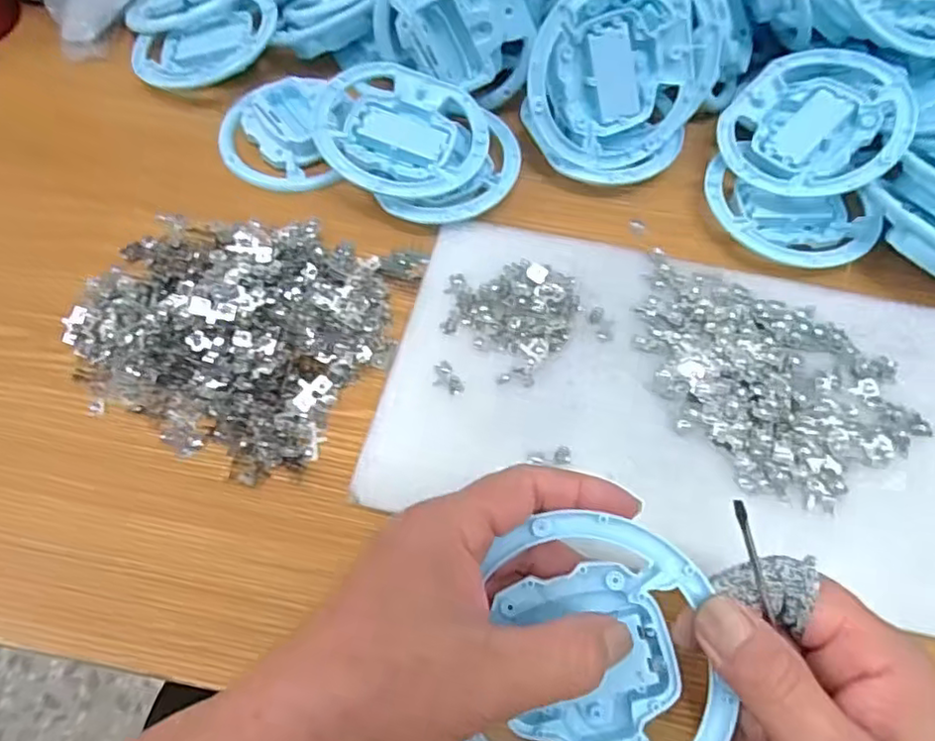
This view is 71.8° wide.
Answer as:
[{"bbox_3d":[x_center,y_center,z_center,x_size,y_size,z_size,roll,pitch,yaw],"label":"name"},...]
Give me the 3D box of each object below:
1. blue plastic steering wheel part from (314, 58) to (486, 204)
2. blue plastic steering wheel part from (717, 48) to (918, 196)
[{"bbox_3d":[-0.038,-0.149,0.399,0.098,0.025,0.093,-1,62,-2],"label":"blue plastic steering wheel part"},{"bbox_3d":[0.213,-0.152,0.399,0.101,0.017,0.101,-8,66,18],"label":"blue plastic steering wheel part"}]

